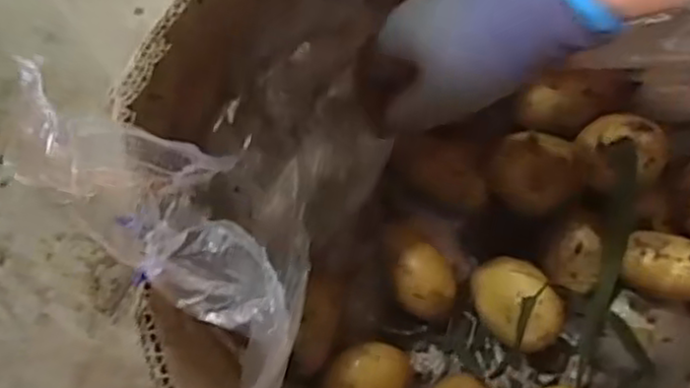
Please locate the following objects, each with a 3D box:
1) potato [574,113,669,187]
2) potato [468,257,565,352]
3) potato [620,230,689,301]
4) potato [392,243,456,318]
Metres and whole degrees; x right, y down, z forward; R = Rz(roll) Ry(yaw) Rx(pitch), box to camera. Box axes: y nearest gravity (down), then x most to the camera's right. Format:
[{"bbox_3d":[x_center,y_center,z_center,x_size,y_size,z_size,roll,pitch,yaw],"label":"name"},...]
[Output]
[{"bbox_3d":[0.181,-0.026,0.472,0.053,0.044,0.049,0,66,0],"label":"potato"},{"bbox_3d":[0.114,0.077,0.486,0.046,0.045,0.064,-27,68,-12],"label":"potato"},{"bbox_3d":[0.206,0.046,0.453,0.054,0.026,0.040,11,67,6],"label":"potato"},{"bbox_3d":[0.055,0.063,0.493,0.041,0.042,0.046,10,66,4],"label":"potato"}]

